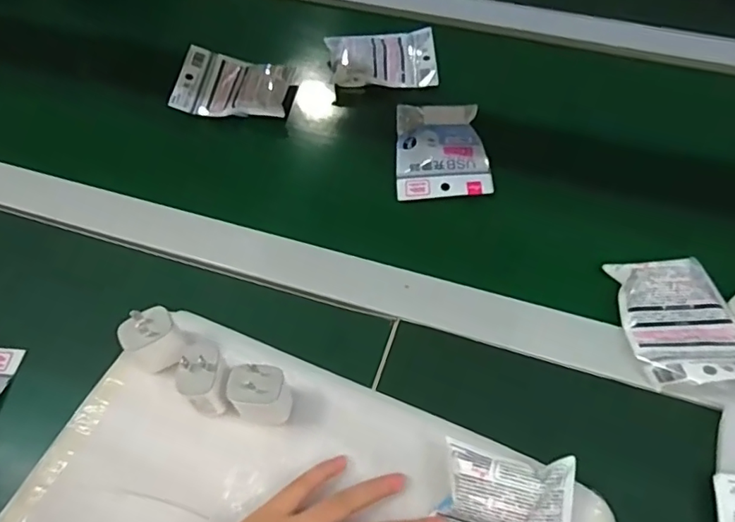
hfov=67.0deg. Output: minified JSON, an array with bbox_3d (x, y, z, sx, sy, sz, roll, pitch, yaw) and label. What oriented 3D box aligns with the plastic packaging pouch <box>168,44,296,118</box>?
[{"bbox_3d":[-0.160,-0.213,0.668,0.129,0.023,0.094,5,56,4],"label":"plastic packaging pouch"}]

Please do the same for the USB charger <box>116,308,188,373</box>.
[{"bbox_3d":[-0.174,0.065,0.453,0.042,0.054,0.028,-34,62,-20],"label":"USB charger"}]

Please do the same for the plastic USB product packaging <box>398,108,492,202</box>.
[{"bbox_3d":[0.080,-0.124,0.606,0.095,0.025,0.124,-1,56,0],"label":"plastic USB product packaging"}]

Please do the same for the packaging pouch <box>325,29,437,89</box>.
[{"bbox_3d":[0.021,-0.251,0.697,0.131,0.020,0.081,-4,69,-11],"label":"packaging pouch"}]

